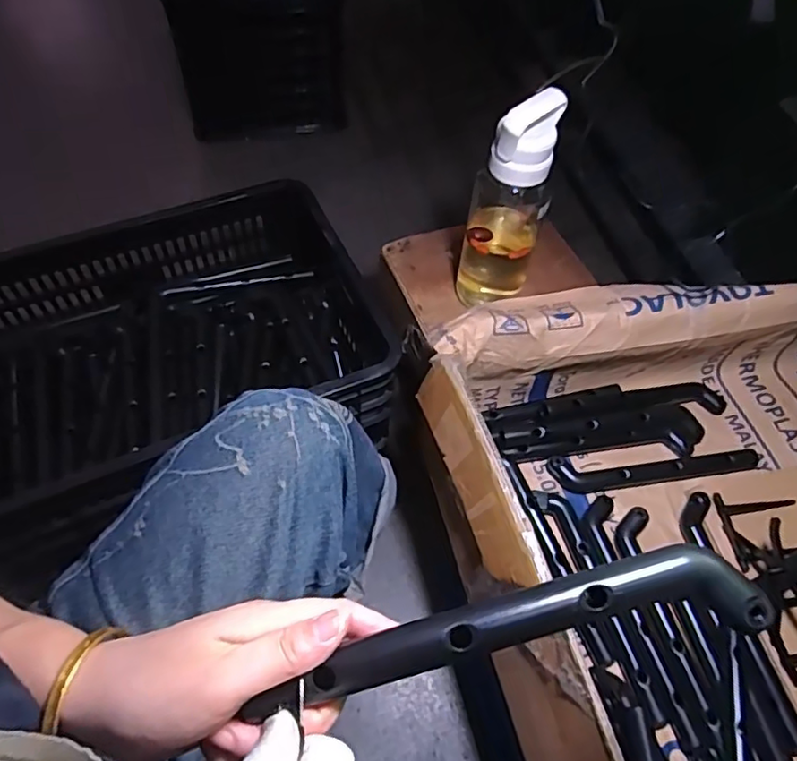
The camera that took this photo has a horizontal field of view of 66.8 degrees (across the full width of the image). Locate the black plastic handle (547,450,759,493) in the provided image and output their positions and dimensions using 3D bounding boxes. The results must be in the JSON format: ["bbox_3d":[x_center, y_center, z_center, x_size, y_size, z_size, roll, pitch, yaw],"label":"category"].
[{"bbox_3d":[0.300,0.102,0.697,0.243,0.015,0.043,-2,57,-4],"label":"black plastic handle"}]

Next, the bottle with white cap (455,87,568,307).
[{"bbox_3d":[0.131,-0.207,0.731,0.090,0.287,0.085,8,57,3],"label":"bottle with white cap"}]

